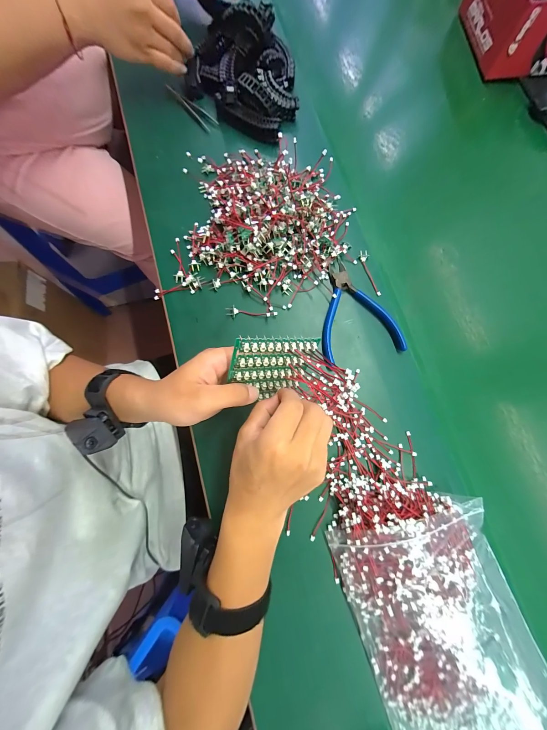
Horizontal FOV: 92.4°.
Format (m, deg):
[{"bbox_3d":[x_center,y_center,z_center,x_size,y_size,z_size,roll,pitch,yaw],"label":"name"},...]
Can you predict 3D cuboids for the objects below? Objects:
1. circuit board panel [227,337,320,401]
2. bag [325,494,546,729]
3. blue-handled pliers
[{"bbox_3d":[-0.003,0.006,0.255,0.076,0.077,0.007,-1,46,-22],"label":"circuit board panel"},{"bbox_3d":[0.174,0.273,0.257,0.162,0.041,0.247,-17,79,-6],"label":"bag"},{"bbox_3d":[0.106,-0.076,0.346,0.102,0.009,0.137,-11,78,-5],"label":"blue-handled pliers"}]

